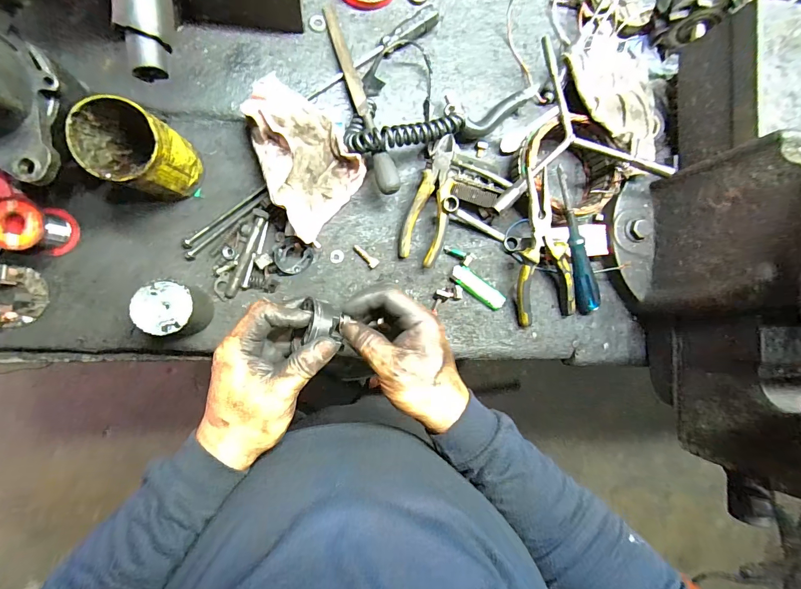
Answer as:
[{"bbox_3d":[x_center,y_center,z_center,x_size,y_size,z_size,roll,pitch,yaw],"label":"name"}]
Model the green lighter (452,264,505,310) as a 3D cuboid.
[{"bbox_3d":[0.105,-0.009,0.497,0.082,0.009,0.023,38,83,-7],"label":"green lighter"}]

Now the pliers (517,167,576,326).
[{"bbox_3d":[0.176,-0.052,0.464,0.071,0.023,0.186,-17,111,-9],"label":"pliers"}]

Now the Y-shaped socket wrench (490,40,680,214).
[{"bbox_3d":[0.201,-0.219,0.459,0.218,0.055,0.199,-12,91,-9],"label":"Y-shaped socket wrench"}]

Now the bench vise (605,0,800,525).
[{"bbox_3d":[0.402,-0.025,0.398,0.187,0.248,0.566,-11,90,-9],"label":"bench vise"}]

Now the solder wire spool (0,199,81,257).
[{"bbox_3d":[-0.388,-0.070,0.394,0.046,0.057,0.050,0,89,-9],"label":"solder wire spool"}]

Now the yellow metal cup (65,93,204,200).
[{"bbox_3d":[-0.266,-0.142,0.383,0.074,0.114,0.073,0,89,-9],"label":"yellow metal cup"}]

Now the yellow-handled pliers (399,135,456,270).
[{"bbox_3d":[0.039,-0.114,0.456,0.052,0.011,0.152,18,101,8],"label":"yellow-handled pliers"}]

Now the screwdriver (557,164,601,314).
[{"bbox_3d":[0.222,-0.059,0.465,0.024,0.020,0.202,-25,110,-9],"label":"screwdriver"}]

